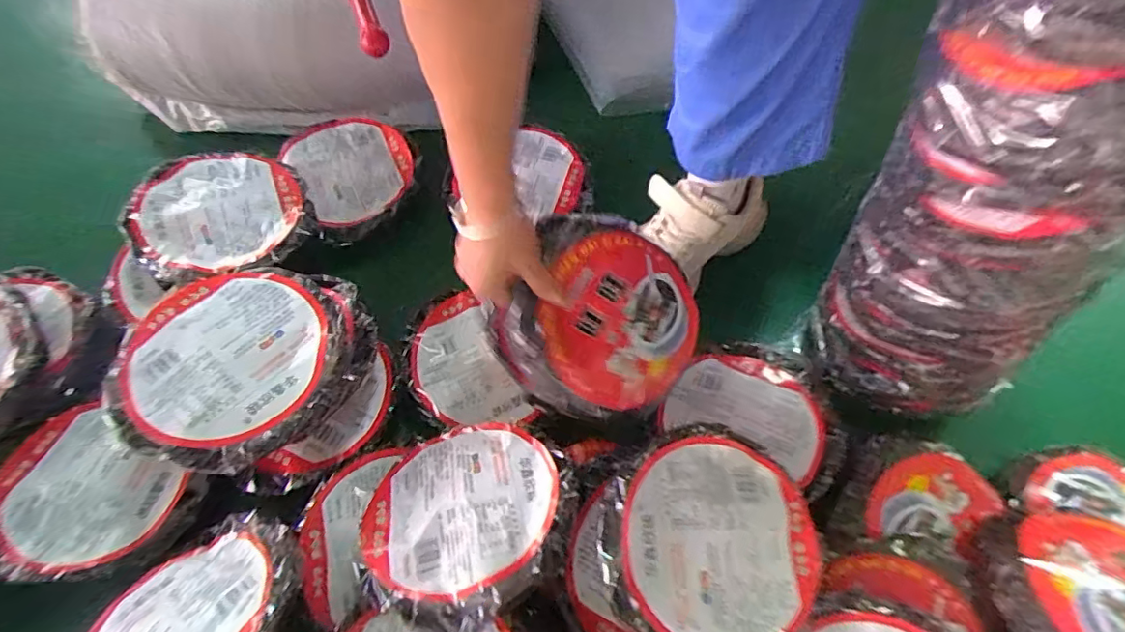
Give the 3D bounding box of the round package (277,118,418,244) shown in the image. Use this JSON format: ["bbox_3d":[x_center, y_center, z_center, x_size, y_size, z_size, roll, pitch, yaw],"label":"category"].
[{"bbox_3d":[-0.244,-0.171,0.669,0.138,0.032,0.169,-22,66,-14],"label":"round package"}]

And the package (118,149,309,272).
[{"bbox_3d":[-0.362,-0.109,0.613,0.166,0.038,0.152,1,62,-2],"label":"package"}]

